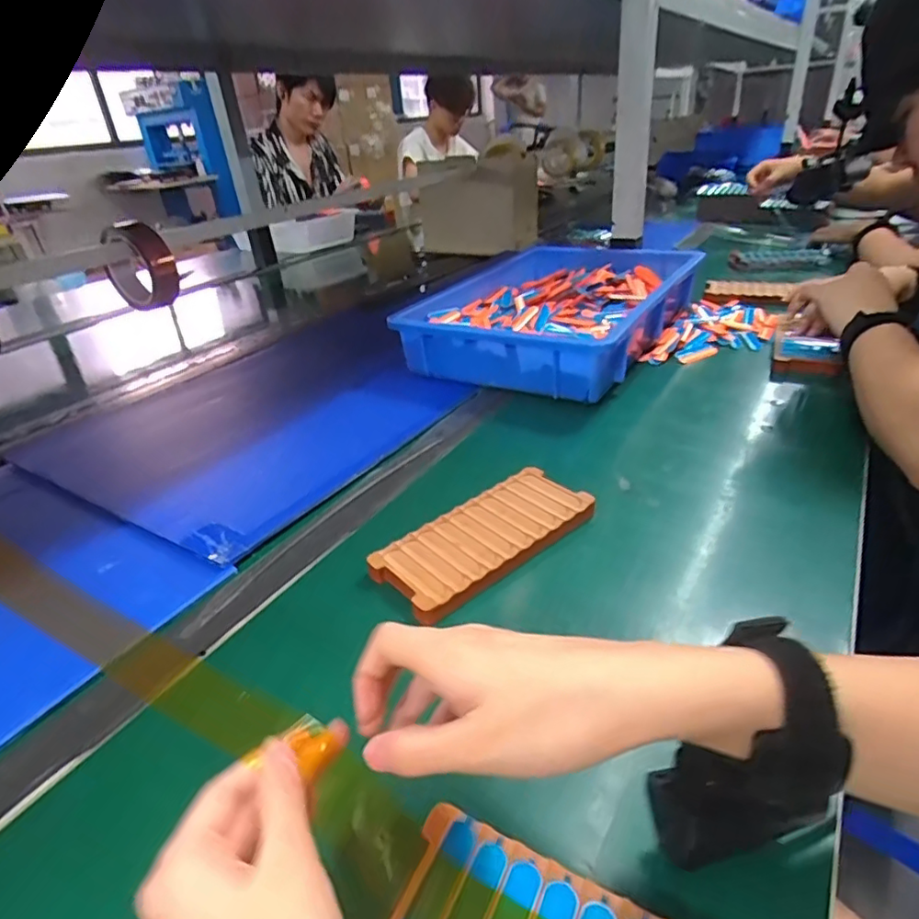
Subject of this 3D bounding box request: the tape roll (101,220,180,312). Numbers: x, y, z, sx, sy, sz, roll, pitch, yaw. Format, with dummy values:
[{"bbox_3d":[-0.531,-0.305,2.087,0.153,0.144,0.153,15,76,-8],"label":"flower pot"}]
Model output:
[{"bbox_3d":[-0.384,-0.234,0.695,0.102,0.098,0.029,11,34,26],"label":"tape roll"}]

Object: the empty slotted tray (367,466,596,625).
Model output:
[{"bbox_3d":[0.023,0.061,0.442,0.171,0.017,0.082,-27,36,-32],"label":"empty slotted tray"}]

